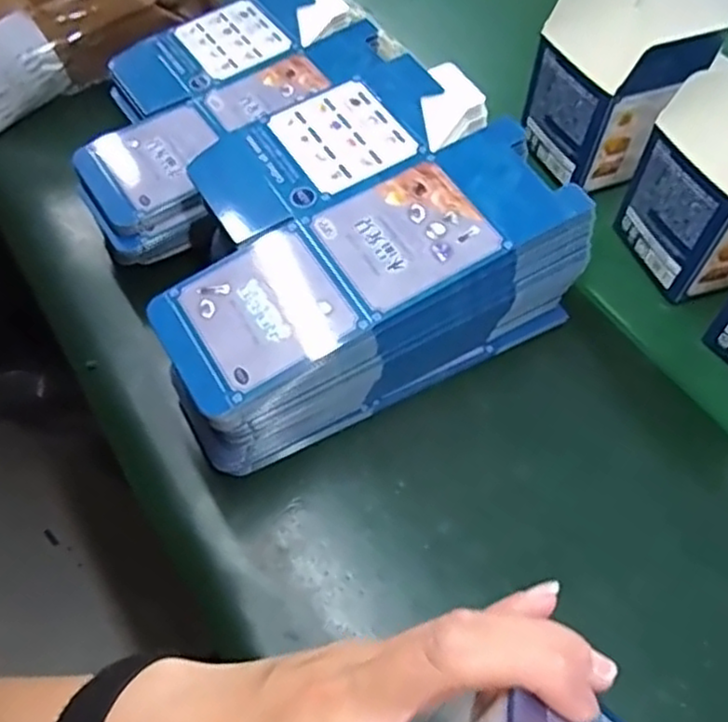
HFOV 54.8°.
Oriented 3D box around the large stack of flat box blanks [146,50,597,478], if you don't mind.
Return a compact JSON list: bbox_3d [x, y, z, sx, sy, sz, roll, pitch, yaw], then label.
[{"bbox_3d":[-0.012,-0.061,0.441,0.250,0.111,0.161,-28,60,-12],"label":"large stack of flat box blanks"}]

